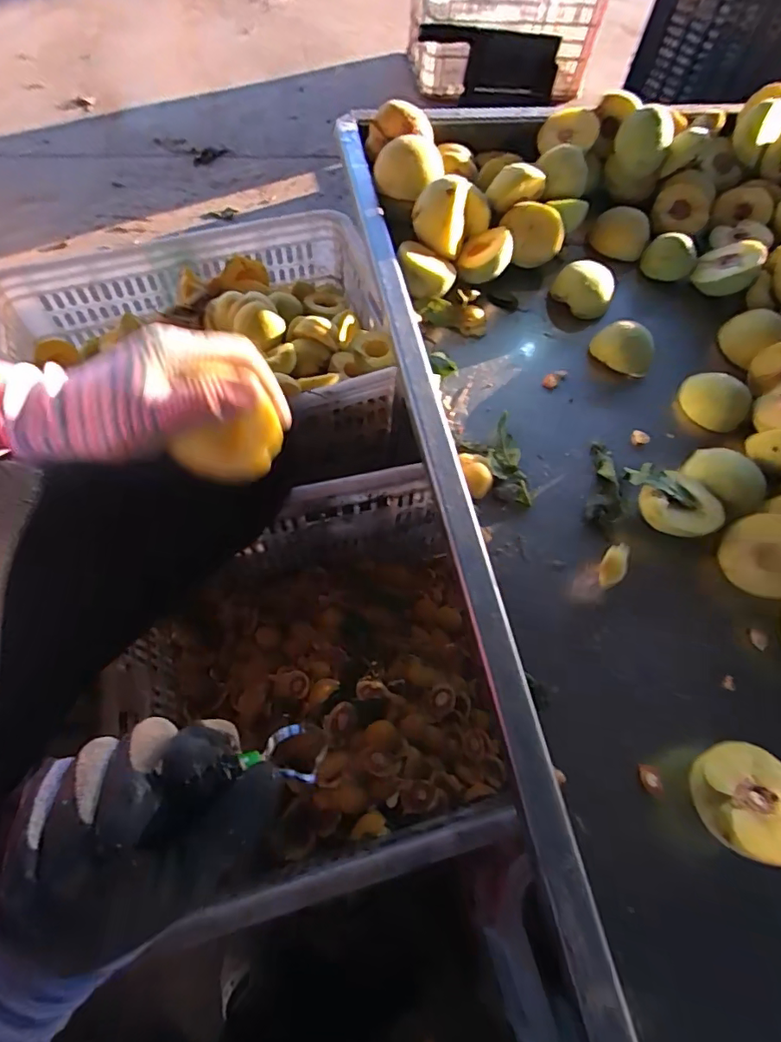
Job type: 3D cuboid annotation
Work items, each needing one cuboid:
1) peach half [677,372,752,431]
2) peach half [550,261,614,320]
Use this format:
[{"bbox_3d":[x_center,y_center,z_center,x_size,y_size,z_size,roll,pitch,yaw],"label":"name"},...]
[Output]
[{"bbox_3d":[0.299,-0.113,0.474,0.058,0.027,0.048,40,66,15],"label":"peach half"},{"bbox_3d":[0.200,-0.238,0.528,0.059,0.030,0.055,37,66,14],"label":"peach half"}]

